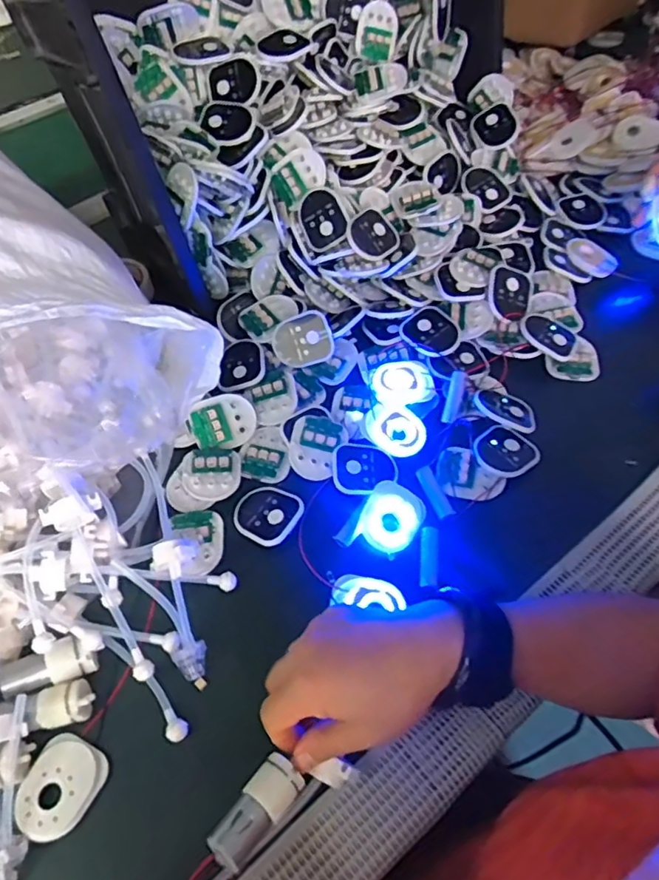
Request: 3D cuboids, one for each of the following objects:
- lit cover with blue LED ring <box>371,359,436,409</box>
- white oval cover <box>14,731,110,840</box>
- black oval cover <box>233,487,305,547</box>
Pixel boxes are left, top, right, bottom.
[{"bbox_3d":[0.069,-0.055,0.539,0.057,0.018,0.046,-16,55,-7],"label":"lit cover with blue LED ring"},{"bbox_3d":[-0.178,0.229,0.378,0.047,0.013,0.055,24,56,11],"label":"white oval cover"},{"bbox_3d":[-0.052,0.062,0.479,0.056,0.009,0.050,25,59,21],"label":"black oval cover"}]

